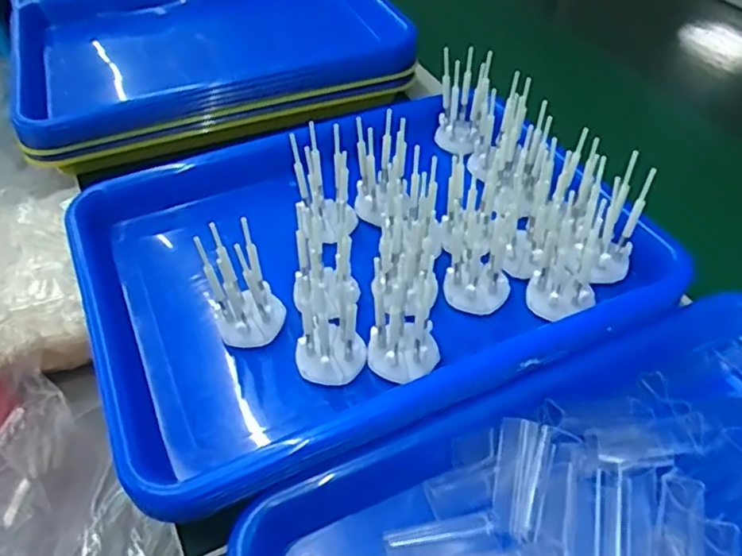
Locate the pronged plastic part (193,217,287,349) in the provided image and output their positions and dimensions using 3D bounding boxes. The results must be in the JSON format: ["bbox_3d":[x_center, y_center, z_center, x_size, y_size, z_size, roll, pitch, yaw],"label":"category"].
[{"bbox_3d":[-0.070,0.003,0.348,0.037,0.072,0.034,-11,47,-9],"label":"pronged plastic part"}]

